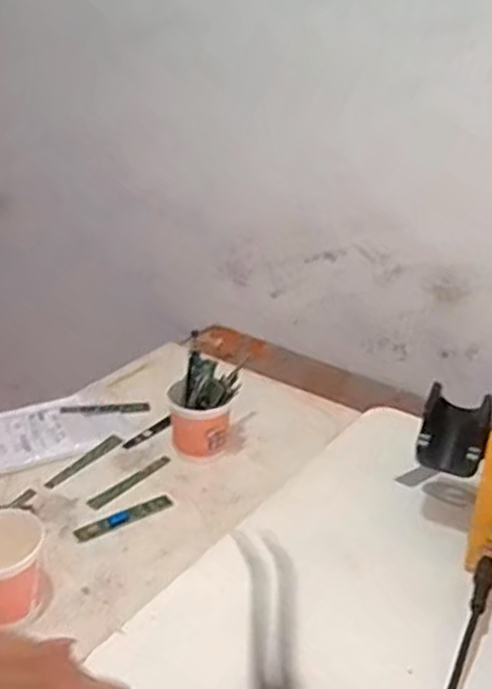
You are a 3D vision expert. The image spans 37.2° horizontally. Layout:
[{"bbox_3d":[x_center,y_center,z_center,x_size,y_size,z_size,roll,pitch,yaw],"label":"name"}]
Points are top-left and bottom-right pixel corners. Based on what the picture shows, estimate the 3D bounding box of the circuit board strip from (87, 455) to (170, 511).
[{"bbox_3d":[-0.114,0.136,0.728,0.015,0.004,0.103,20,33,34],"label":"circuit board strip"}]

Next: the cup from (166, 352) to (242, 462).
[{"bbox_3d":[-0.041,0.071,0.749,0.062,0.094,0.066,0,27,0],"label":"cup"}]

